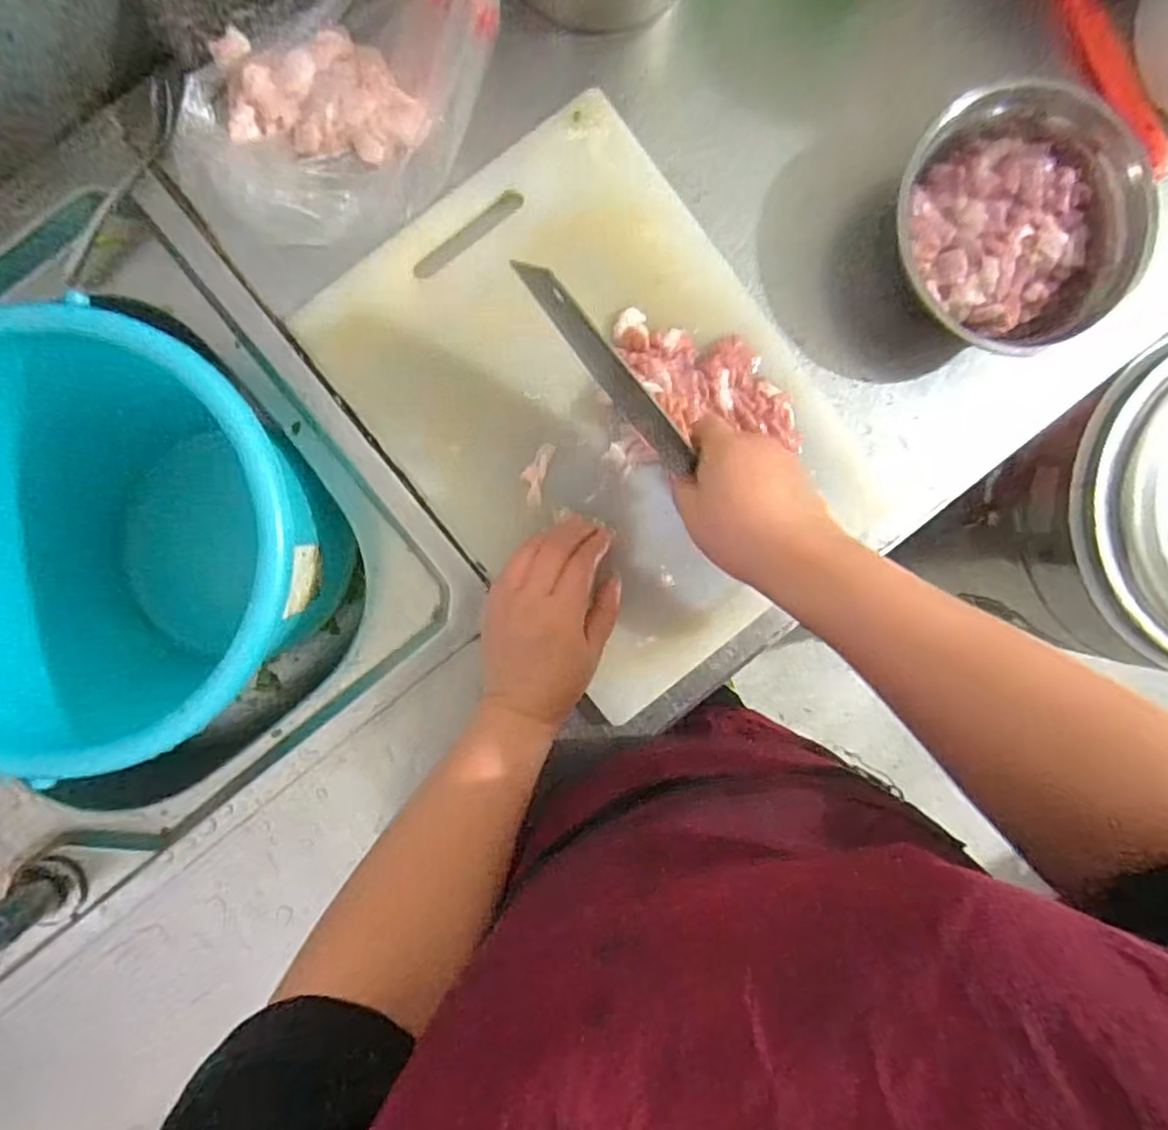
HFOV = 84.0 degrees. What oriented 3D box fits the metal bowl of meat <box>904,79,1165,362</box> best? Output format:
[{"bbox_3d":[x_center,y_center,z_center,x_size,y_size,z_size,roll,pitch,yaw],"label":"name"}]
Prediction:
[{"bbox_3d":[0.308,-0.244,0.476,0.182,0.060,0.172,-1,94,-2],"label":"metal bowl of meat"}]

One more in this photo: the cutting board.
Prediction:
[{"bbox_3d":[0.019,-0.111,0.482,0.282,0.025,0.376,-38,96,1],"label":"cutting board"}]

